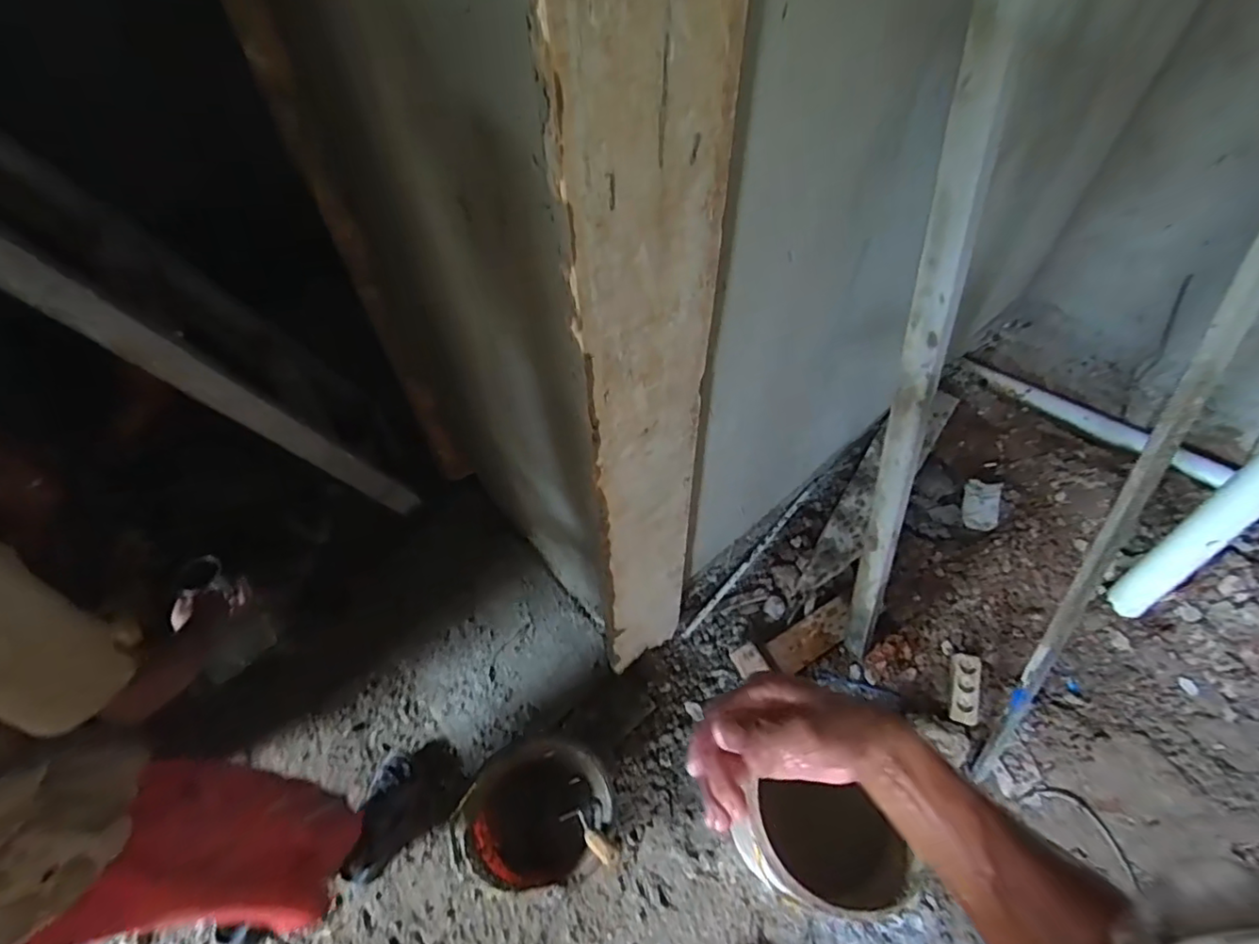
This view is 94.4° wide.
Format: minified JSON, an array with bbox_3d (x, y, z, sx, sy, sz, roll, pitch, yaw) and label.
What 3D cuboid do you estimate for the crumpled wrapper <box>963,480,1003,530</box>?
[{"bbox_3d":[0.990,0.092,1.639,0.095,0.037,0.155,17,59,13],"label":"crumpled wrapper"}]

